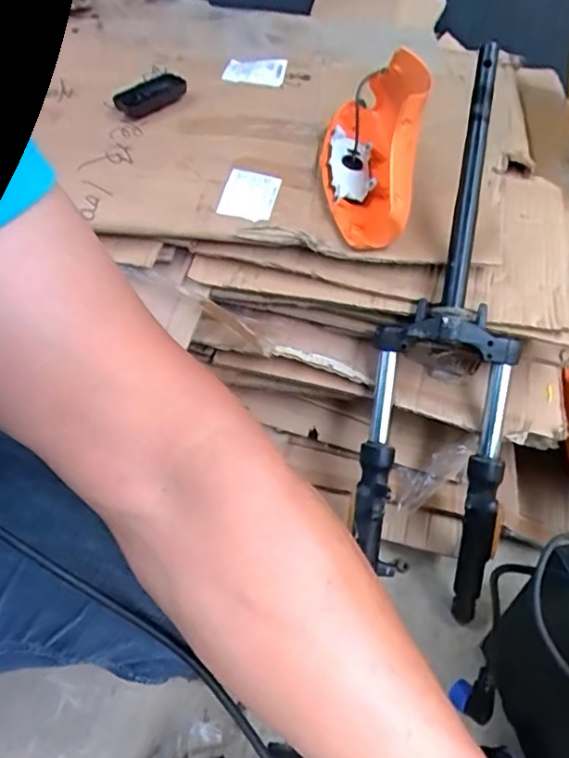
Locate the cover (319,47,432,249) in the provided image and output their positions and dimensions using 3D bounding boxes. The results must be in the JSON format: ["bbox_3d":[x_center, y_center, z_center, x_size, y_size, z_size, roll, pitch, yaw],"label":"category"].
[{"bbox_3d":[0.105,-0.311,0.719,0.103,0.171,0.250,3,42,-4],"label":"cover"}]

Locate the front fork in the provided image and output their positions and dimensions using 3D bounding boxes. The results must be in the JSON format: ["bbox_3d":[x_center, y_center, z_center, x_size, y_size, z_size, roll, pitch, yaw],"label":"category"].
[{"bbox_3d":[0.194,-0.037,0.720,0.173,0.663,0.093,3,9,-1],"label":"front fork"}]

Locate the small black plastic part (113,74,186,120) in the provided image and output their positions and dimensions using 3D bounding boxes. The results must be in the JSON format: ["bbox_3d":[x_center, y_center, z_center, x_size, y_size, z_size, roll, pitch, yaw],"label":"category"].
[{"bbox_3d":[-0.190,-0.410,0.823,0.051,0.034,0.108,29,48,23],"label":"small black plastic part"}]

